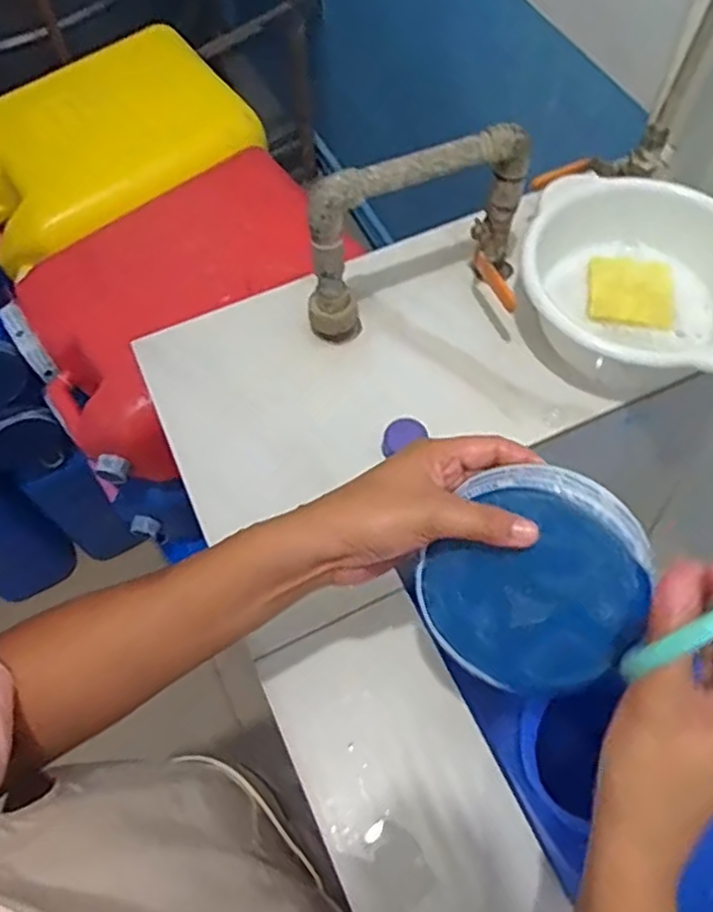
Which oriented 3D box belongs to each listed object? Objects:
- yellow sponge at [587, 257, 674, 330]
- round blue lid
[{"bbox_3d":[0.251,-0.152,0.643,0.073,0.014,0.072,4,71,11],"label":"yellow sponge"},{"bbox_3d":[0.094,0.069,0.376,0.106,0.120,0.021,33,24,11],"label":"round blue lid"}]

